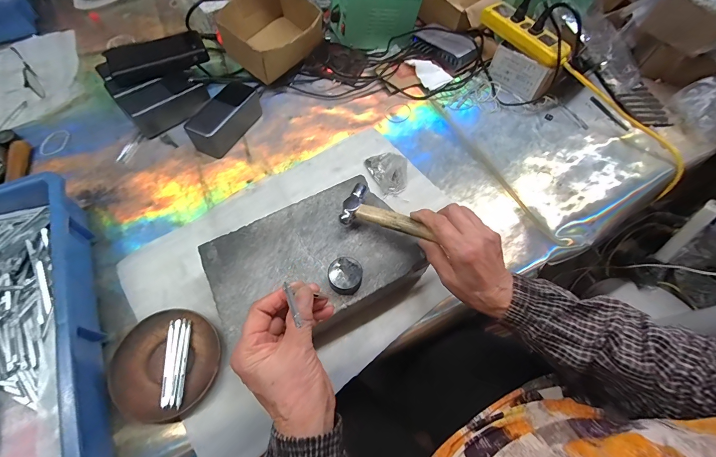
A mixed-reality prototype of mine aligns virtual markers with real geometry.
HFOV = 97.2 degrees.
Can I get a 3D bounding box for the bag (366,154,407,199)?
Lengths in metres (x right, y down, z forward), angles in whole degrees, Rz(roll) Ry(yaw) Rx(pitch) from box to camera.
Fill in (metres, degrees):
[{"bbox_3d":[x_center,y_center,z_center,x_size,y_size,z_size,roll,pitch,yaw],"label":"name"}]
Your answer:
[{"bbox_3d":[0.052,-0.090,0.502,0.058,0.015,0.071,-18,63,-11],"label":"bag"}]

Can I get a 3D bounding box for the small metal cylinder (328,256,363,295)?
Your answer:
[{"bbox_3d":[-0.014,0.054,0.353,0.037,0.023,0.038,12,62,5],"label":"small metal cylinder"}]

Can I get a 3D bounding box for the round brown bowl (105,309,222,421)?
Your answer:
[{"bbox_3d":[-0.215,0.149,0.353,0.107,0.018,0.109,1,61,-1],"label":"round brown bowl"}]

